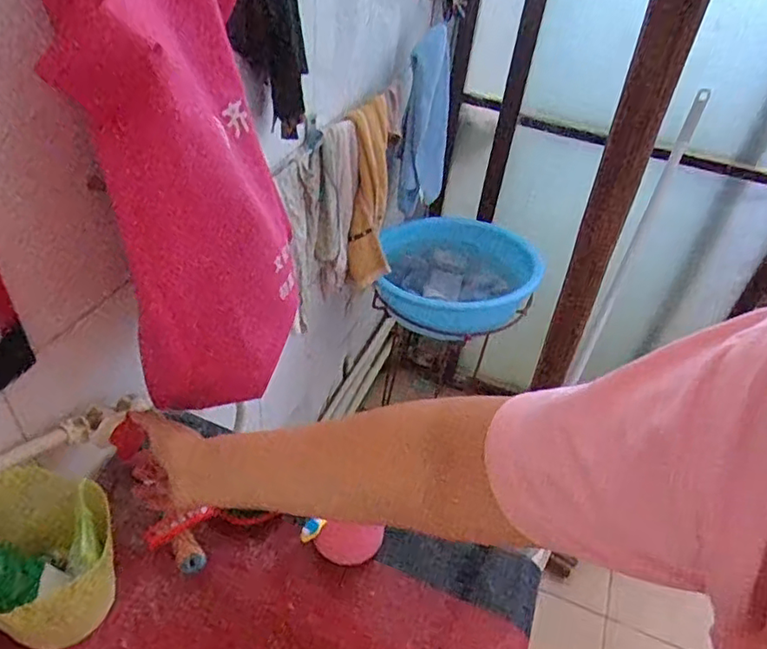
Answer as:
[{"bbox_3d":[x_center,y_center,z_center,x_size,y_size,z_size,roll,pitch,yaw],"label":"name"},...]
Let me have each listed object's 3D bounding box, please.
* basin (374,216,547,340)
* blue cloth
[{"bbox_3d":[0.142,-0.092,1.259,0.317,0.136,0.317,4,42,-4],"label":"basin"},{"bbox_3d":[0.097,-0.420,1.256,0.092,0.321,0.169,11,42,4],"label":"blue cloth"}]

